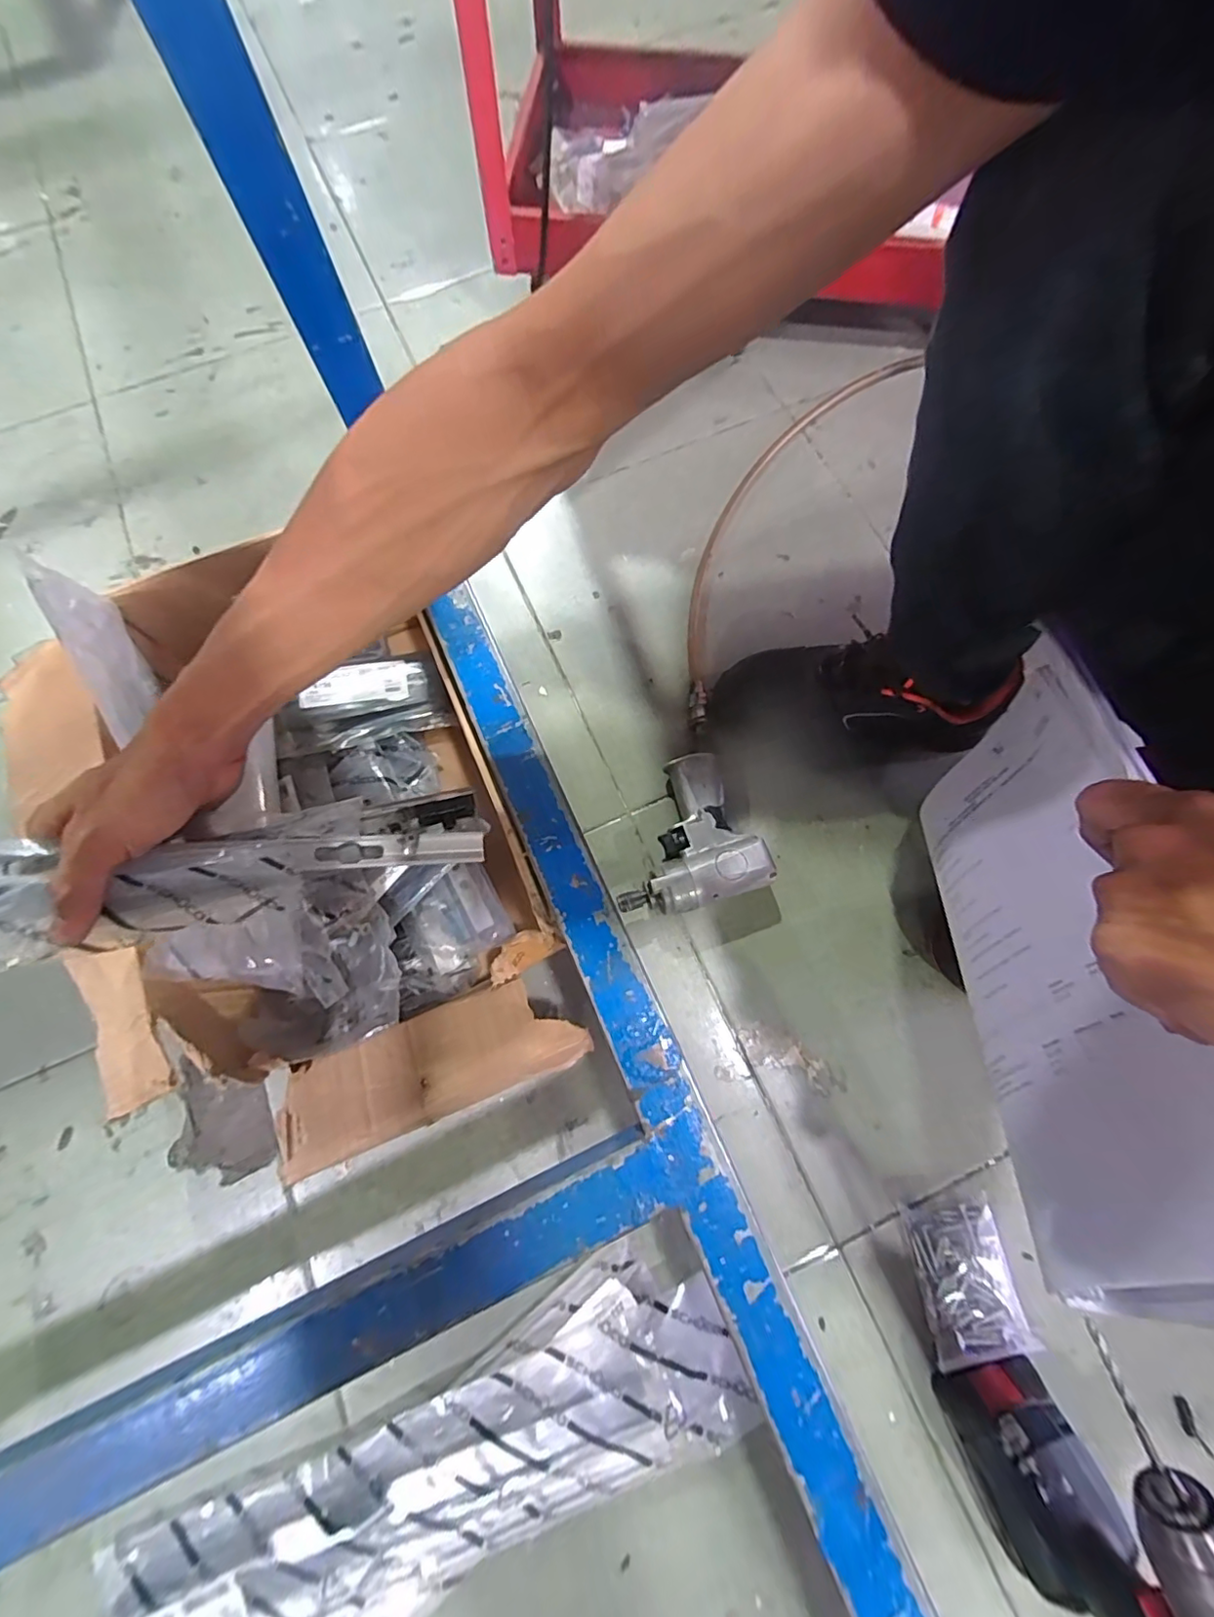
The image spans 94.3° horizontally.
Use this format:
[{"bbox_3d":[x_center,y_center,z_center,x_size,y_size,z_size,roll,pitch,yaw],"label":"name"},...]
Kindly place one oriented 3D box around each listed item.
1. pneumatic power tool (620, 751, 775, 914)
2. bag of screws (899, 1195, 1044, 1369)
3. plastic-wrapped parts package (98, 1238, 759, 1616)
[{"bbox_3d":[0.068,0.026,0.539,0.137,0.045,0.141,-18,74,-5],"label":"pneumatic power tool"},{"bbox_3d":[0.283,0.370,0.446,0.075,0.024,0.098,-8,74,-2],"label":"bag of screws"},{"bbox_3d":[-0.134,0.505,0.402,0.494,0.034,0.156,-26,75,-7],"label":"plastic-wrapped parts package"}]

